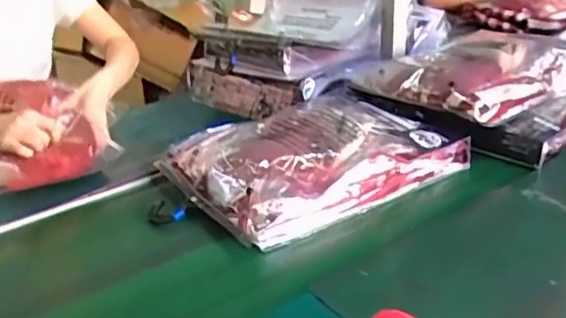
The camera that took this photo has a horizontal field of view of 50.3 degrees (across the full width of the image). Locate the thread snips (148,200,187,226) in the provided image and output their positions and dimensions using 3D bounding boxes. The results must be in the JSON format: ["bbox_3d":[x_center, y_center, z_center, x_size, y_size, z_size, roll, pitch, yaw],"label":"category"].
[{"bbox_3d":[-0.168,0.081,0.870,0.055,0.007,0.039,17,58,25],"label":"thread snips"}]

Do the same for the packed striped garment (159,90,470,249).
[{"bbox_3d":[0.024,-0.016,0.981,0.393,0.085,0.364,-19,28,-31],"label":"packed striped garment"}]

